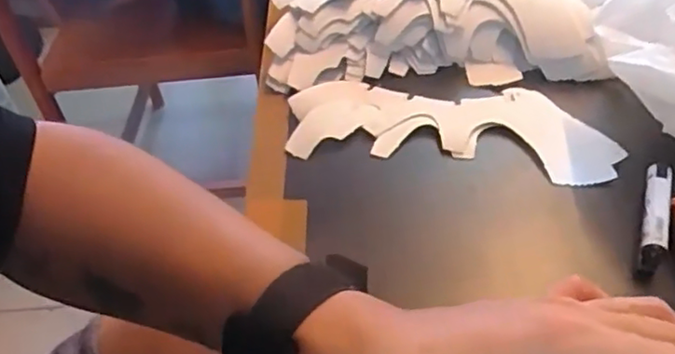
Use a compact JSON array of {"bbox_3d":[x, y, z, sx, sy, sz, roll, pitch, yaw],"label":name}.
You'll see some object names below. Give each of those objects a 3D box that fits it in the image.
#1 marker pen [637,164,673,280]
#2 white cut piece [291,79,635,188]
[{"bbox_3d":[0.192,0.025,0.381,0.015,0.014,0.082,13,48,19],"label":"marker pen"},{"bbox_3d":[0.081,-0.040,0.471,0.233,0.011,0.089,7,47,14],"label":"white cut piece"}]

